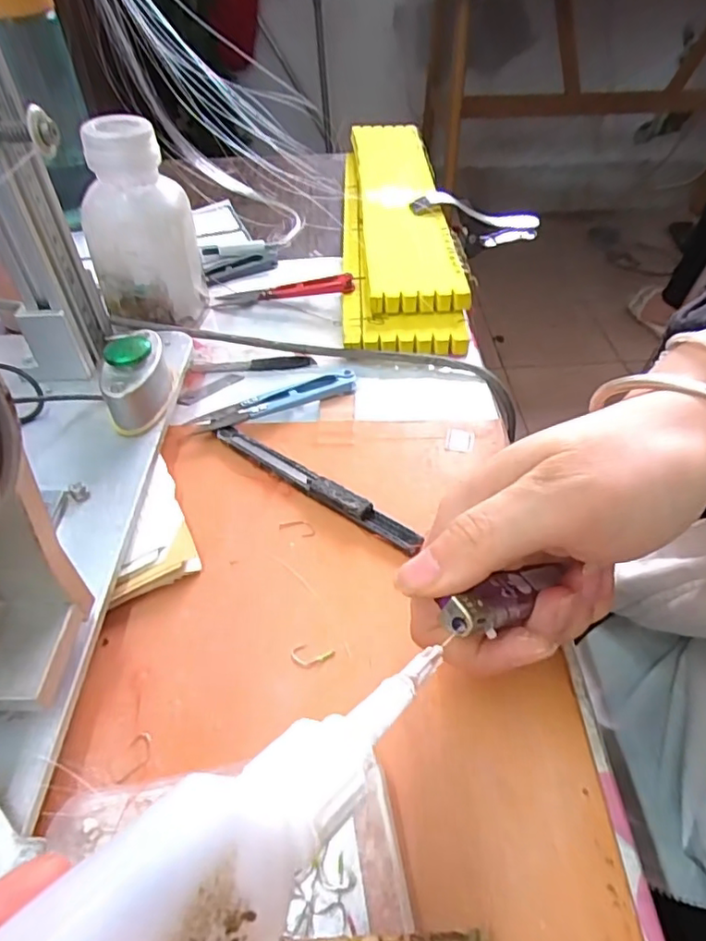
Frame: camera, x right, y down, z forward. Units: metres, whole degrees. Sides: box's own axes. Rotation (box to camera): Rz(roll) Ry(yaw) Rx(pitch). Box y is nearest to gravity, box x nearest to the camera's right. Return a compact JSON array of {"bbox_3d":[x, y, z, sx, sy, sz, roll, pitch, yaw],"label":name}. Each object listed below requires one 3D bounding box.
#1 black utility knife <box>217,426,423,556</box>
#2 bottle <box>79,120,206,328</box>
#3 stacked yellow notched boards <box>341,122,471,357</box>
[{"bbox_3d":[-0.020,0.005,0.287,0.123,0.009,0.013,29,53,26],"label":"black utility knife"},{"bbox_3d":[-0.129,-0.146,0.357,0.064,0.119,0.049,-13,48,-12],"label":"bottle"},{"bbox_3d":[0.033,-0.202,0.467,0.081,0.050,0.328,-1,46,1],"label":"stacked yellow notched boards"}]

